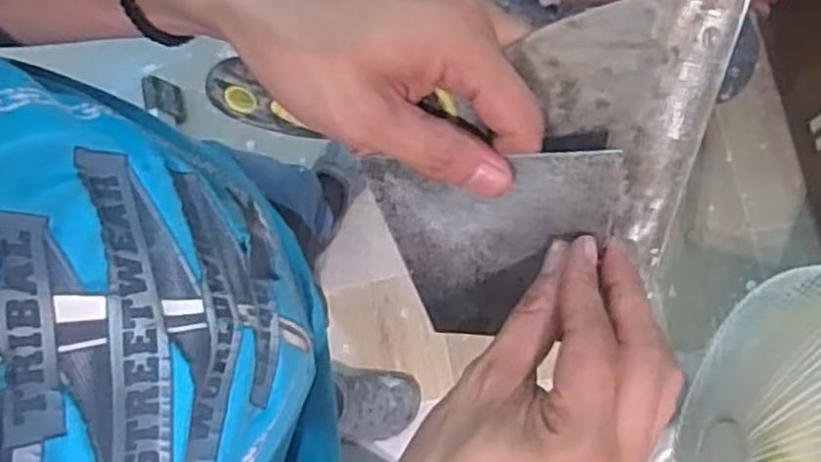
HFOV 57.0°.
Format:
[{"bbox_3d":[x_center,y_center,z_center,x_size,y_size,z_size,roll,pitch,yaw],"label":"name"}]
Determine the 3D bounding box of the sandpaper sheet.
[{"bbox_3d":[0.039,0.009,0.335,0.104,0.092,0.004,1,33,22],"label":"sandpaper sheet"}]

